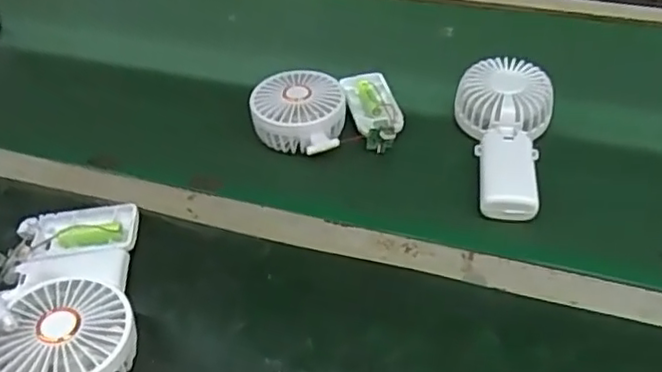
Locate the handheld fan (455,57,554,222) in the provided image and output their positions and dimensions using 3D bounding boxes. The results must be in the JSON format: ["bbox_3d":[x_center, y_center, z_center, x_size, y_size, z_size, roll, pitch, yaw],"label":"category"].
[{"bbox_3d":[0.152,-0.048,0.573,0.082,0.037,0.172,6,46,11],"label":"handheld fan"}]

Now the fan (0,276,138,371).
[{"bbox_3d":[-0.170,0.104,0.427,0.078,0.051,0.082,-3,45,3],"label":"fan"}]

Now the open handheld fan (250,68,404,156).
[{"bbox_3d":[-0.004,-0.076,0.617,0.138,0.043,0.106,-11,46,-6],"label":"open handheld fan"}]

